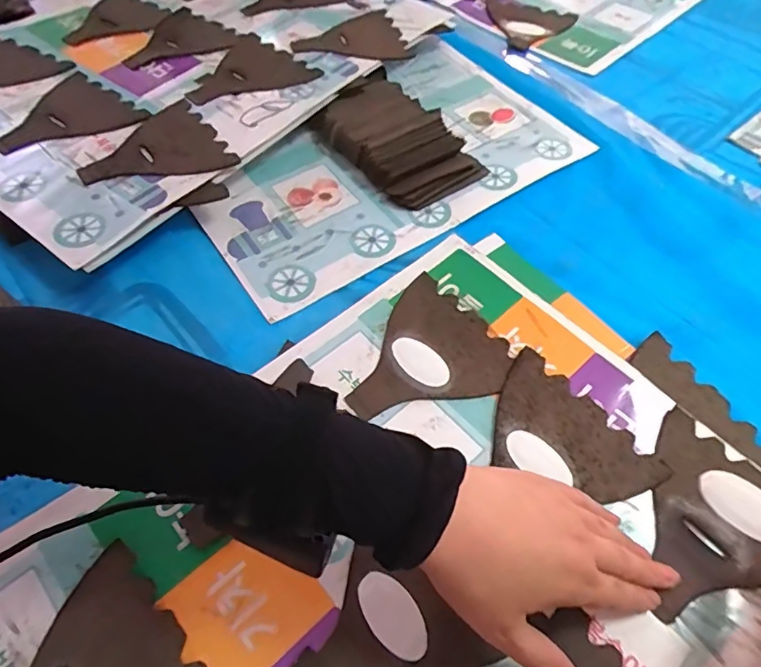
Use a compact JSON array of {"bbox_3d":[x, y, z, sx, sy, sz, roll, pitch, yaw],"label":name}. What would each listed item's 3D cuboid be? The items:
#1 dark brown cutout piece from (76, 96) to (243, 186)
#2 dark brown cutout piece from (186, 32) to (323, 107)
[{"bbox_3d":[-0.214,-0.169,0.483,0.122,0.011,0.124,-33,60,-18],"label":"dark brown cutout piece"},{"bbox_3d":[-0.150,-0.286,0.563,0.130,0.010,0.127,-27,62,-18],"label":"dark brown cutout piece"}]

